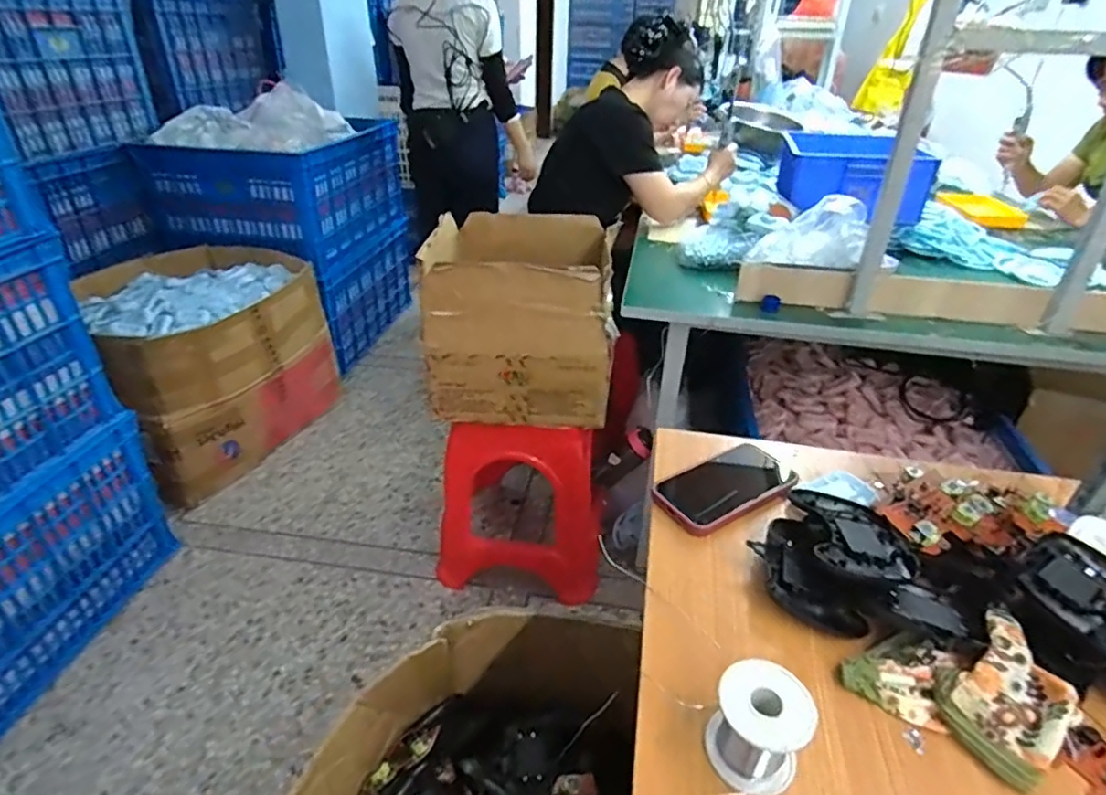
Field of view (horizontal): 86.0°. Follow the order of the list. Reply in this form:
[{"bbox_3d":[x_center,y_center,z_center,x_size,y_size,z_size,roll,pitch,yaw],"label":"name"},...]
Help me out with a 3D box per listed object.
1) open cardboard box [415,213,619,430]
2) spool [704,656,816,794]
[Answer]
[{"bbox_3d":[-0.064,-0.198,1.317,0.359,0.329,0.423,1,32,0],"label":"open cardboard box"},{"bbox_3d":[0.144,0.232,0.418,0.061,0.068,0.056,1,32,0],"label":"spool"}]

